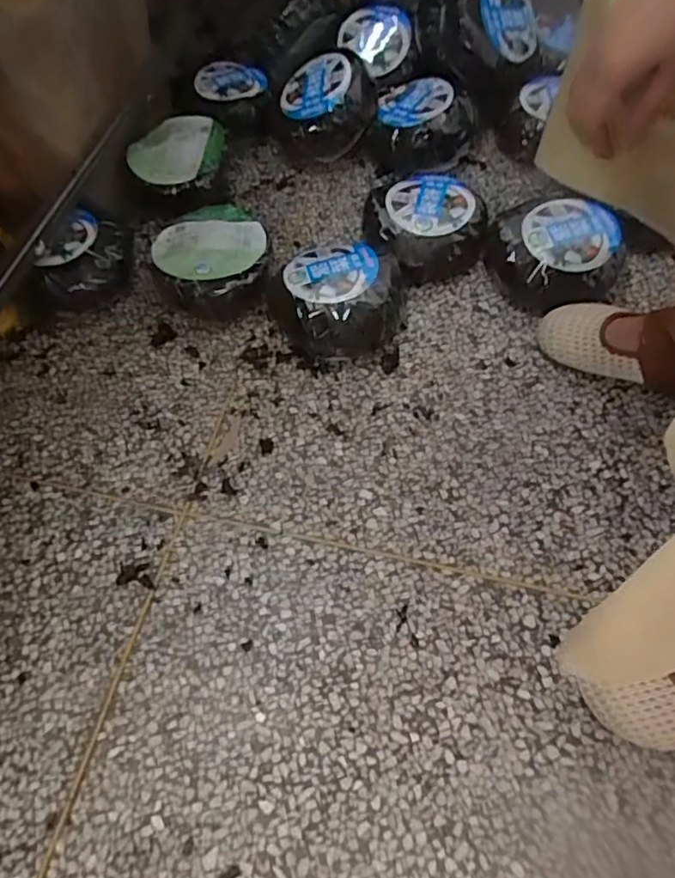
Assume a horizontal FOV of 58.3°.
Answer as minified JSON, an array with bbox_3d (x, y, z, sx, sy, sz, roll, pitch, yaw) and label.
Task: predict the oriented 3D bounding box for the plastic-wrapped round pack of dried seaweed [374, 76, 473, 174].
[{"bbox_3d":[0.137,-0.508,0.970,0.156,0.079,0.142,2,60,5],"label":"plastic-wrapped round pack of dried seaweed"}]

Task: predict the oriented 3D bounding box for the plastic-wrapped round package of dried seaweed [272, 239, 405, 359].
[{"bbox_3d":[0.004,-0.190,0.788,0.177,0.080,0.168,-2,59,3],"label":"plastic-wrapped round package of dried seaweed"}]

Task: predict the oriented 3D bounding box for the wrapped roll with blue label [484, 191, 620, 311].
[{"bbox_3d":[0.291,-0.244,0.813,0.170,0.086,0.159,-1,59,3],"label":"wrapped roll with blue label"}]

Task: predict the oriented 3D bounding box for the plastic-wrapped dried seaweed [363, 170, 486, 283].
[{"bbox_3d":[0.121,-0.306,0.865,0.148,0.077,0.156,-2,59,3],"label":"plastic-wrapped dried seaweed"}]

